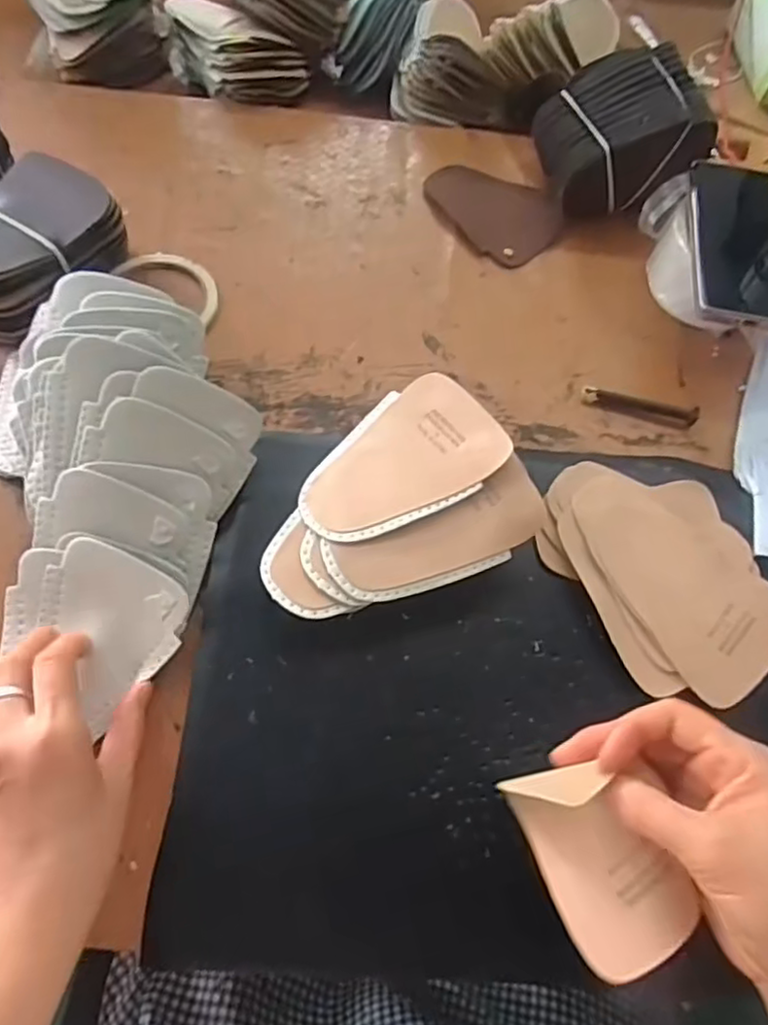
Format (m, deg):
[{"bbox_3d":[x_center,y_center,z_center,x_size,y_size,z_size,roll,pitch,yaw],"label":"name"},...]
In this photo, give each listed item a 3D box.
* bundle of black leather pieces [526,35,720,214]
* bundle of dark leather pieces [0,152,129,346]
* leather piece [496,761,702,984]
[{"bbox_3d":[0.202,-0.327,0.580,0.120,0.092,0.114,-10,65,-8],"label":"bundle of black leather pieces"},{"bbox_3d":[-0.266,-0.198,0.501,0.089,0.059,0.125,29,66,11],"label":"bundle of dark leather pieces"},{"bbox_3d":[0.099,0.162,0.312,0.053,0.037,0.091,-28,69,-16],"label":"leather piece"}]

